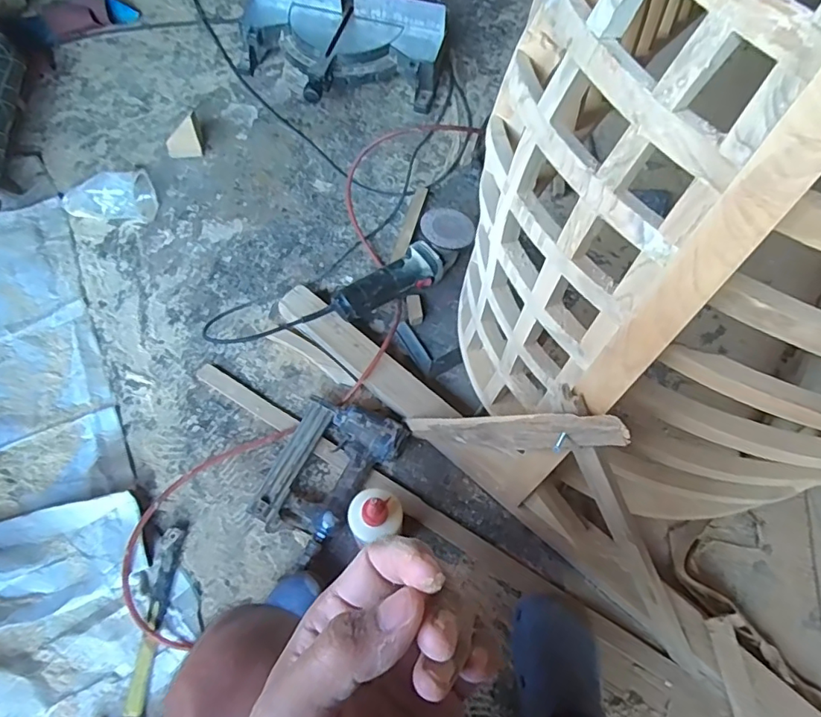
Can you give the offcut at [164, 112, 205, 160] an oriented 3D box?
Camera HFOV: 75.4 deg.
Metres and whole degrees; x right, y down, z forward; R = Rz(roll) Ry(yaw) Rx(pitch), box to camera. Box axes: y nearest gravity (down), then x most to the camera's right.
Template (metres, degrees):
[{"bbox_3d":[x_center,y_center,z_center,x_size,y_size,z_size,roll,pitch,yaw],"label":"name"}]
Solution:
[{"bbox_3d":[-0.469,-0.459,1.093,0.080,0.052,0.086,-20,67,-10],"label":"offcut"}]

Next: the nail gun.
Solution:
[{"bbox_3d":[-0.126,0.179,0.809,0.161,0.052,0.230,24,67,10],"label":"nail gun"}]

